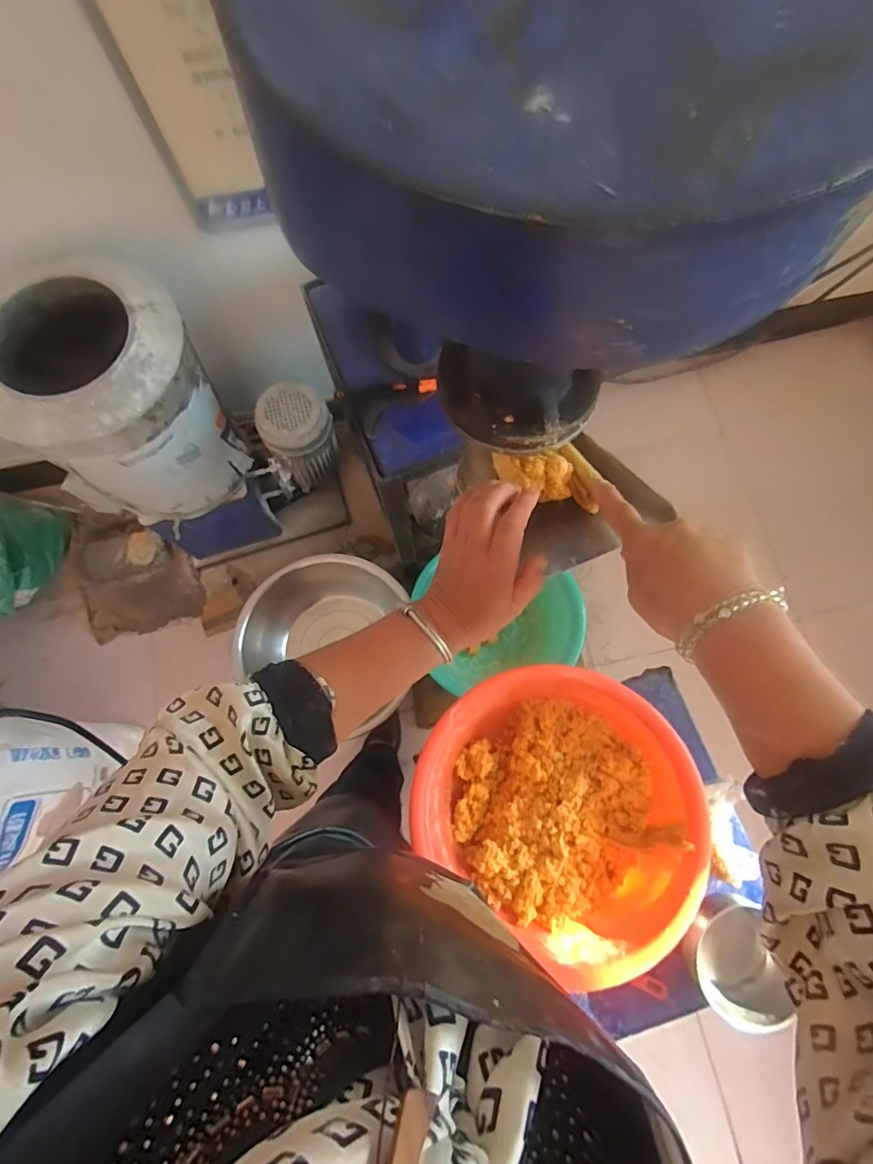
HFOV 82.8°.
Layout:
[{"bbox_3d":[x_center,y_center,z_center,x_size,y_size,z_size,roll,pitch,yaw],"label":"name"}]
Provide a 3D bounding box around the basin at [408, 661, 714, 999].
[{"bbox_3d":[0.190,0.350,0.803,0.424,0.172,0.381,40,79,10],"label":"basin"}]

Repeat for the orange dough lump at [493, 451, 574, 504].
[{"bbox_3d":[0.086,-0.098,0.442,0.072,0.027,0.034,17,76,3],"label":"orange dough lump"}]

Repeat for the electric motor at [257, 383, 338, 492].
[{"bbox_3d":[-0.343,-0.367,1.297,0.167,0.265,0.173,0,75,0],"label":"electric motor"}]

